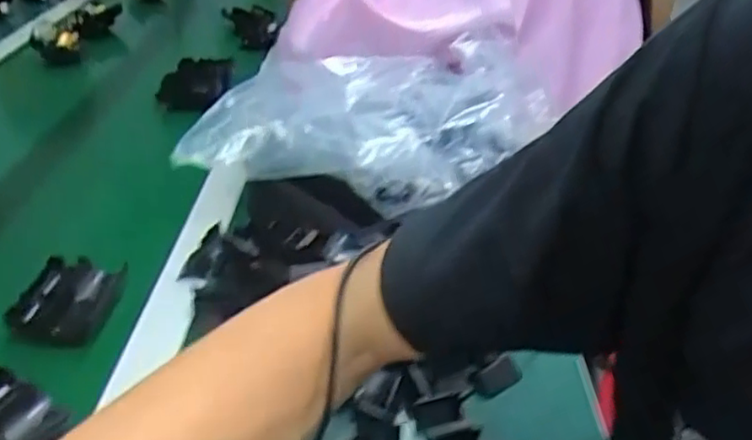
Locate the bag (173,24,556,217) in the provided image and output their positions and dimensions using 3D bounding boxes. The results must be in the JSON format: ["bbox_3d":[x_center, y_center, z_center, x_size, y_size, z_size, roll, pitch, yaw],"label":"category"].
[{"bbox_3d":[-0.006,-0.091,0.611,0.343,0.106,0.151,-3,34,-5],"label":"bag"}]

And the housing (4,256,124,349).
[{"bbox_3d":[-0.248,0.066,0.531,0.065,0.030,0.083,2,34,3],"label":"housing"}]

